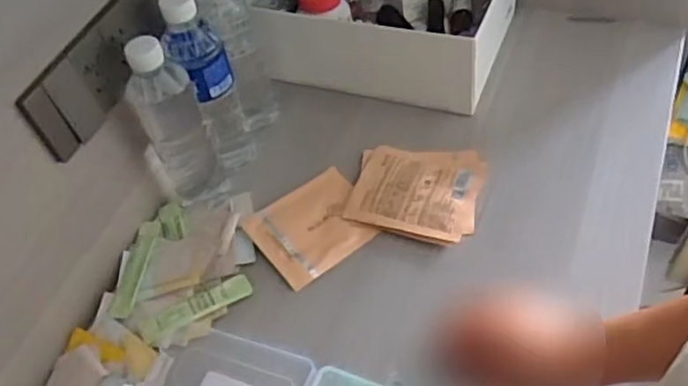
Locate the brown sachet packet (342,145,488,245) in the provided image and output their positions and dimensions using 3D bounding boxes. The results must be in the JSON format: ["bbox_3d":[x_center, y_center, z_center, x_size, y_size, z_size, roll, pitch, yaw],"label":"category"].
[{"bbox_3d":[0.078,-0.004,0.709,0.132,0.017,0.119,11,55,13],"label":"brown sachet packet"}]

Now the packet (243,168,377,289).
[{"bbox_3d":[-0.031,0.033,0.706,0.121,0.010,0.101,-32,57,-18],"label":"packet"}]

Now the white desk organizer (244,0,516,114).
[{"bbox_3d":[0.051,-0.238,0.821,0.297,0.127,0.205,12,55,18],"label":"white desk organizer"}]

